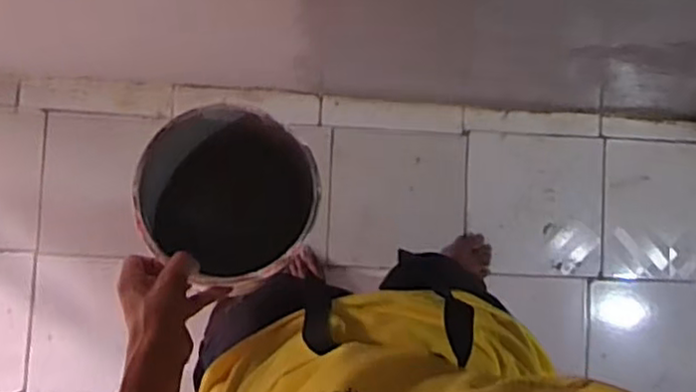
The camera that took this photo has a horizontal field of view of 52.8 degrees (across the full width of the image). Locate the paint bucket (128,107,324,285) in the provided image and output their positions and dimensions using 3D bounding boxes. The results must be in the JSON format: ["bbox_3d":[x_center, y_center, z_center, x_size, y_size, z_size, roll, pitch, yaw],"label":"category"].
[{"bbox_3d":[-0.132,0.005,0.786,0.176,0.211,0.175,0,87,-6],"label":"paint bucket"}]

